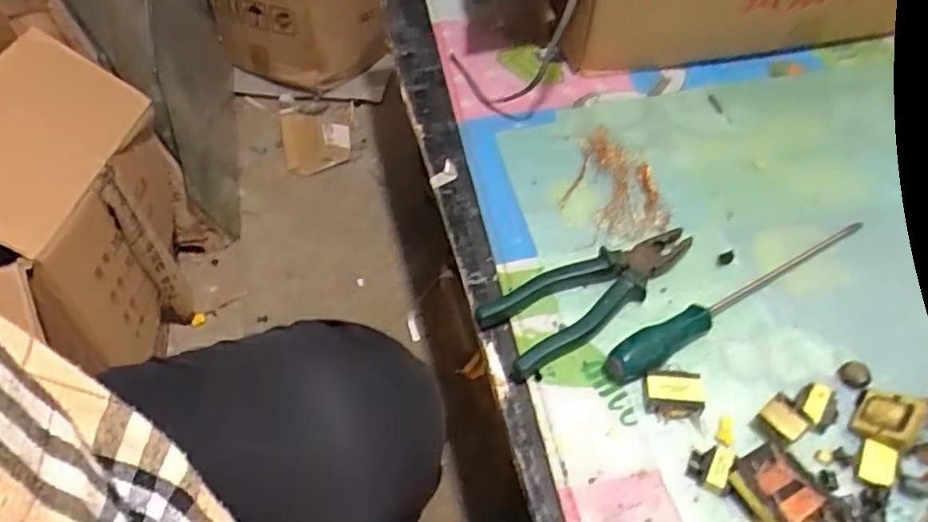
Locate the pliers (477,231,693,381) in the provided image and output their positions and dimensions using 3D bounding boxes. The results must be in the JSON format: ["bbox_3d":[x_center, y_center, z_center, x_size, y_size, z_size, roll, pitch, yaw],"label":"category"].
[{"bbox_3d":[0.108,0.022,0.530,0.194,0.020,0.068,-25,53,-22],"label":"pliers"}]

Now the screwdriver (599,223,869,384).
[{"bbox_3d":[0.235,0.021,0.521,0.287,0.024,0.024,-25,53,-22],"label":"screwdriver"}]

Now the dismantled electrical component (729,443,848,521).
[{"bbox_3d":[0.223,0.171,0.396,0.048,0.020,0.111,-26,53,-23],"label":"dismantled electrical component"}]

